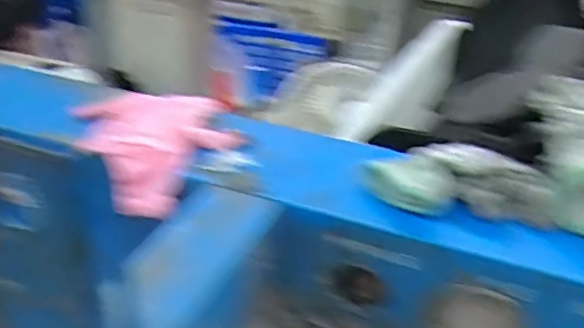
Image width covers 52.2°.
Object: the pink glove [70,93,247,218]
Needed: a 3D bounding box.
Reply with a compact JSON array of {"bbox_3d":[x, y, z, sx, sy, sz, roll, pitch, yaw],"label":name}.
[{"bbox_3d":[-0.103,-0.016,0.480,0.123,0.034,0.148,-8,32,-18],"label":"pink glove"}]

